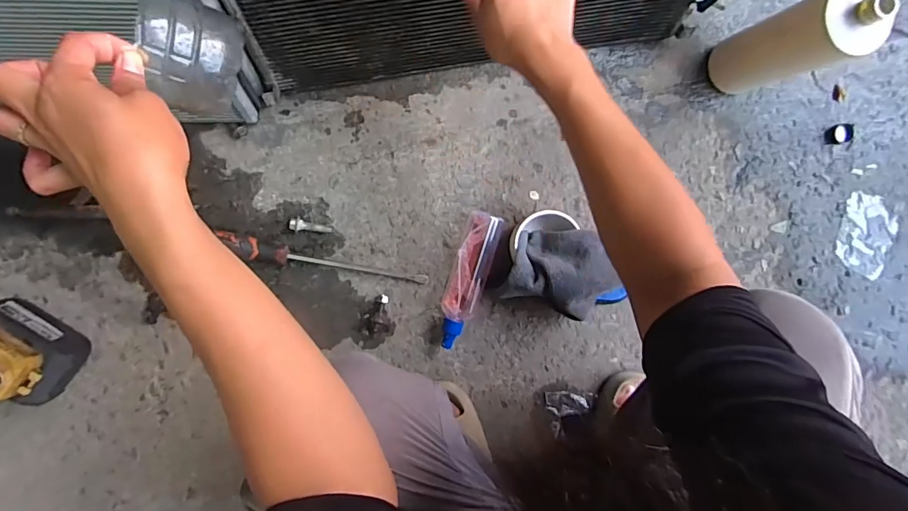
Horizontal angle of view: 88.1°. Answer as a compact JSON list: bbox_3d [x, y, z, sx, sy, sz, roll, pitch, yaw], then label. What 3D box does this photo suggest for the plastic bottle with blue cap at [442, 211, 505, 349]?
[{"bbox_3d":[0.019,0.033,0.651,0.045,0.042,0.185,17,93,-6],"label":"plastic bottle with blue cap"}]

